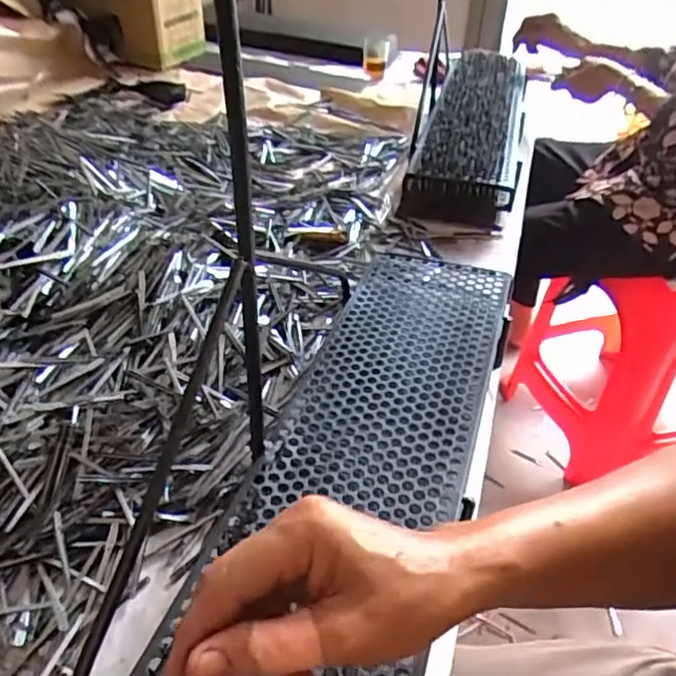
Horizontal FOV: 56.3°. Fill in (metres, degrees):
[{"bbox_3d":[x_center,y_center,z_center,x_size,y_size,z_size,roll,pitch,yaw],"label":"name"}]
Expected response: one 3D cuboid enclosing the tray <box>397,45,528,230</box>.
[{"bbox_3d":[0.233,-0.369,1.073,0.153,0.089,0.643,11,39,9],"label":"tray"}]

